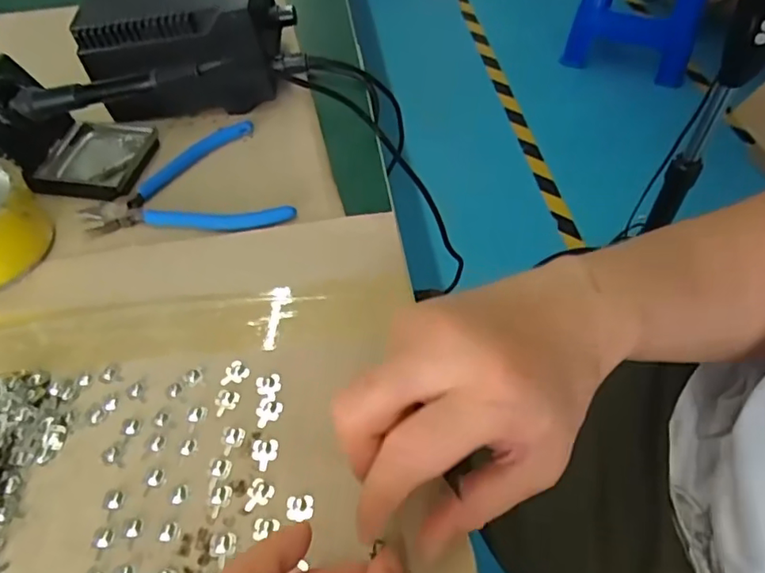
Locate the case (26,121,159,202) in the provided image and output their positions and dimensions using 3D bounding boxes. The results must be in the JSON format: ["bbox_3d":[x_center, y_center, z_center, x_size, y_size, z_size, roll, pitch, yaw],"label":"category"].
[{"bbox_3d":[-0.222,-0.099,0.432,0.080,0.012,0.074,6,53,6],"label":"case"}]

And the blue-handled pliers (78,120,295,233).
[{"bbox_3d":[-0.139,-0.082,0.421,0.145,0.008,0.105,-4,53,-1],"label":"blue-handled pliers"}]

